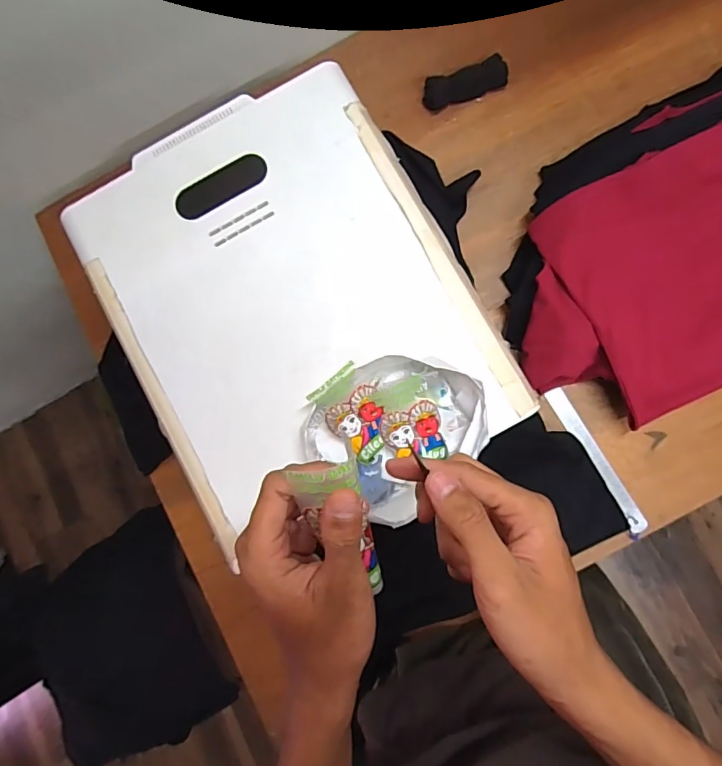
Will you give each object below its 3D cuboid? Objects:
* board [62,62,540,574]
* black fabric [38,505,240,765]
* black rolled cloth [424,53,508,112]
[{"bbox_3d":[-0.096,-0.104,0.584,0.396,0.042,0.494,-29,84,1],"label":"board"},{"bbox_3d":[-0.515,0.564,1.048,0.294,0.148,0.468,-28,84,1],"label":"black fabric"},{"bbox_3d":[0.163,-0.472,0.756,0.129,0.028,0.041,-14,84,3],"label":"black rolled cloth"}]

